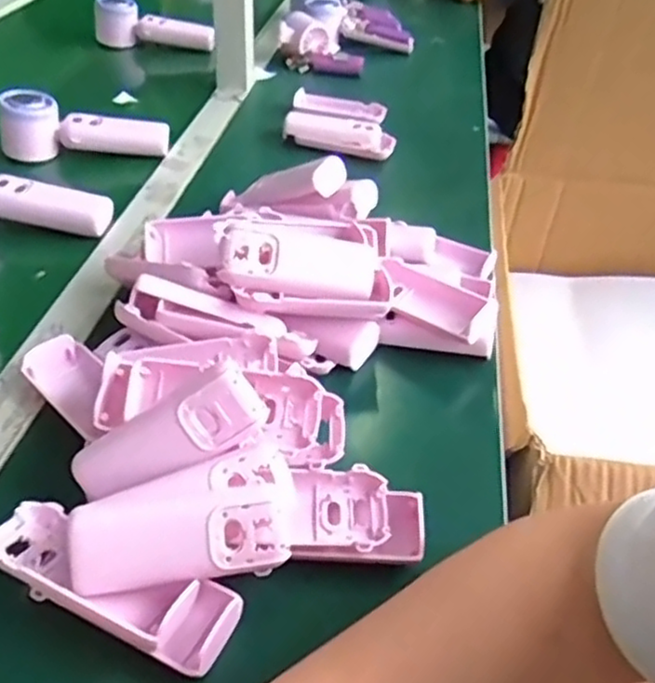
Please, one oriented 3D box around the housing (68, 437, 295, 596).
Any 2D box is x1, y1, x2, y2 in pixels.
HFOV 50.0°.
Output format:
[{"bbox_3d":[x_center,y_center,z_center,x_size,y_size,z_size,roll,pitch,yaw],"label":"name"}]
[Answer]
[{"bbox_3d":[-0.069,0.092,0.352,0.110,0.024,0.059,-15,70,-16],"label":"housing"}]

